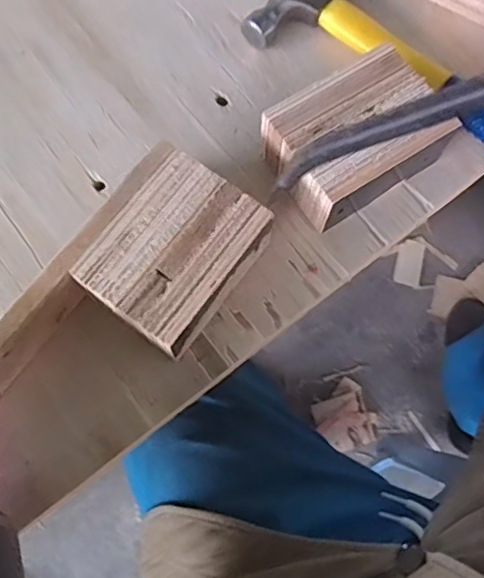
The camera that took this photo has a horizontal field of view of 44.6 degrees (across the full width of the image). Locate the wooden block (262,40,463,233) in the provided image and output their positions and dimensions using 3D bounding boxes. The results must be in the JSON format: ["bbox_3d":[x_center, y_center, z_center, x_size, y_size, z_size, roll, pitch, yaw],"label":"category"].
[{"bbox_3d":[0.090,-0.116,0.467,0.123,0.063,0.090,-35,76,-10],"label":"wooden block"}]

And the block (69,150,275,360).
[{"bbox_3d":[-0.047,-0.020,0.438,0.094,0.067,0.122,36,75,10],"label":"block"}]

